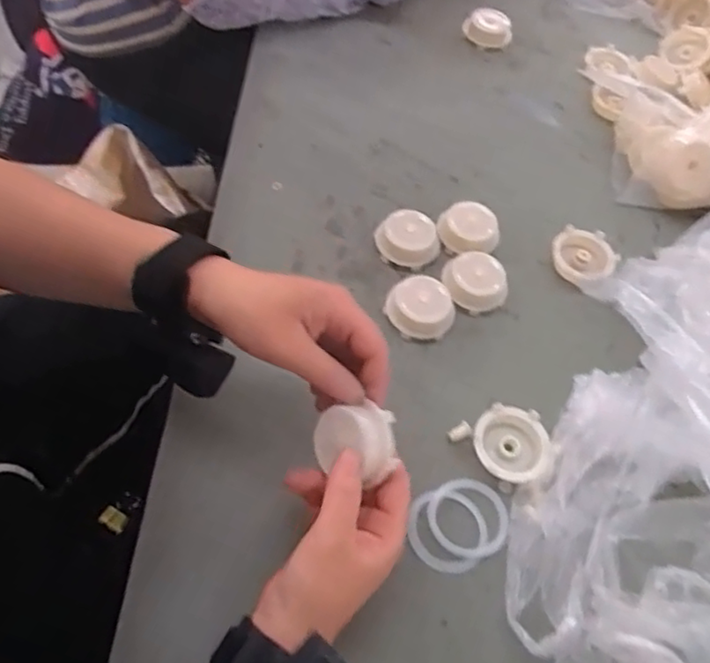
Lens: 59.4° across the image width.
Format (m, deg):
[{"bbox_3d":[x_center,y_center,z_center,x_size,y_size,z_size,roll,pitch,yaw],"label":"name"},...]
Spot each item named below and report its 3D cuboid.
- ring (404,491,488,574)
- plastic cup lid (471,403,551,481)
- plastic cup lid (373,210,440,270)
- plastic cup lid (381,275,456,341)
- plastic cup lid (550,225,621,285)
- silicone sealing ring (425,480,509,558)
[{"bbox_3d":[0.062,0.132,0.414,0.052,0.004,0.052,3,58,-5],"label":"ring"},{"bbox_3d":[0.112,0.079,0.443,0.052,0.016,0.050,3,58,-5],"label":"plastic cup lid"},{"bbox_3d":[0.045,-0.078,0.528,0.054,0.021,0.046,11,58,0],"label":"plastic cup lid"},{"bbox_3d":[0.052,-0.017,0.490,0.044,0.029,0.048,3,58,-5],"label":"plastic cup lid"},{"bbox_3d":[0.198,-0.068,0.543,0.055,0.017,0.050,3,58,-5],"label":"plastic cup lid"},{"bbox_3d":[0.075,0.124,0.417,0.054,0.004,0.052,3,58,-5],"label":"silicone sealing ring"}]

